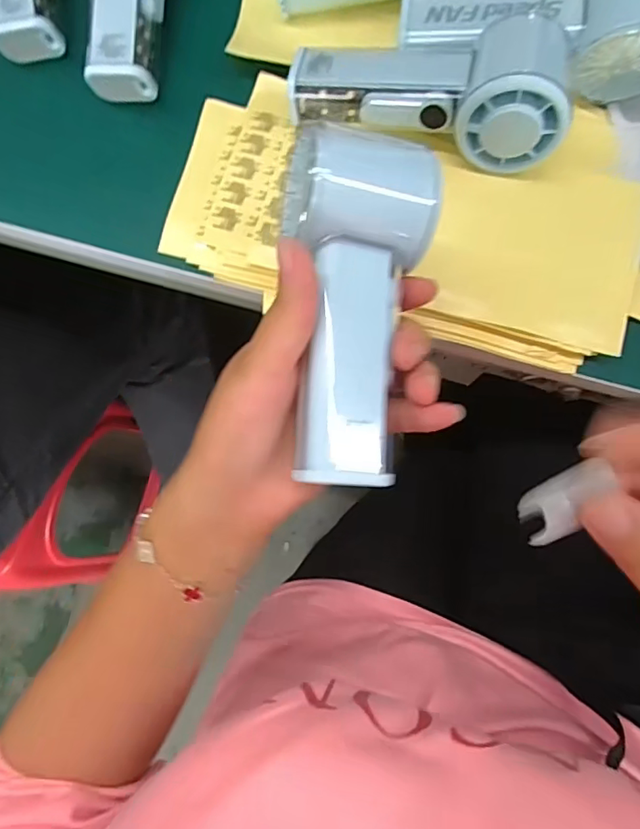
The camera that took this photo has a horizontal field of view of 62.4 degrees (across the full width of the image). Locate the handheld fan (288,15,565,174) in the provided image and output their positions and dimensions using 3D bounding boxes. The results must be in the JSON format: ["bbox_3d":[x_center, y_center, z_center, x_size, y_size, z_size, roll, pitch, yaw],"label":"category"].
[{"bbox_3d":[0.059,-0.184,0.298,0.149,0.058,0.070,6,82,2],"label":"handheld fan"}]

